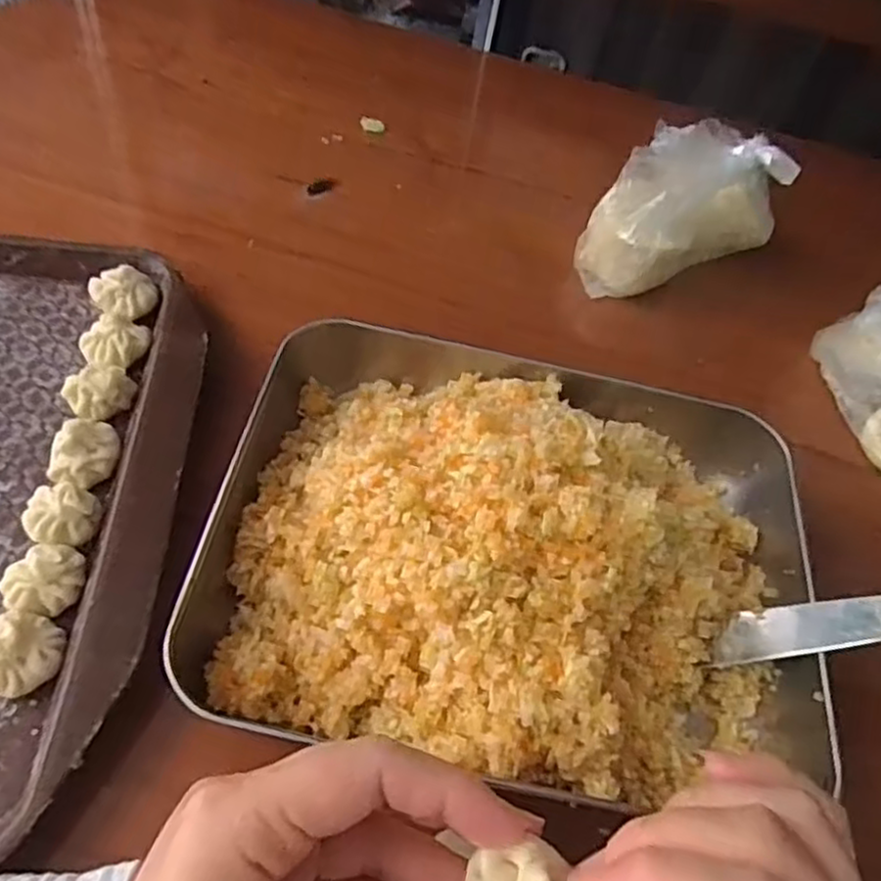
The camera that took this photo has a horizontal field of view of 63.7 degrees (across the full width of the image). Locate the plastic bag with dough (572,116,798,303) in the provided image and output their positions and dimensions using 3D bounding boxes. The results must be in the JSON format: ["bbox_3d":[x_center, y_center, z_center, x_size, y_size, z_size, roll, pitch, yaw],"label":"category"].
[{"bbox_3d":[0.152,-0.143,0.462,0.134,0.103,0.072,-25,64,-25],"label":"plastic bag with dough"}]

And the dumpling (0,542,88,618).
[{"bbox_3d":[-0.162,0.057,0.290,0.026,0.014,0.030,36,57,14],"label":"dumpling"}]

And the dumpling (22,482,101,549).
[{"bbox_3d":[-0.163,0.033,0.305,0.028,0.016,0.026,18,55,2],"label":"dumpling"}]

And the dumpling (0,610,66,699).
[{"bbox_3d":[-0.161,0.082,0.271,0.027,0.016,0.031,23,55,5],"label":"dumpling"}]

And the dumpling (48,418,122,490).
[{"bbox_3d":[-0.163,0.005,0.325,0.024,0.016,0.033,12,55,-3],"label":"dumpling"}]

